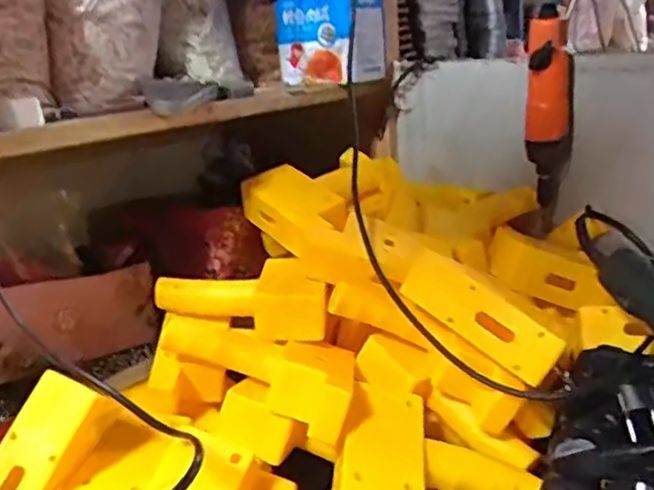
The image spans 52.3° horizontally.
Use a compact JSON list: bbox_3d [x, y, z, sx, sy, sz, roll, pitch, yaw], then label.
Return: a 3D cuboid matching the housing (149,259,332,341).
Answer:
[{"bbox_3d":[-0.074,0.048,0.601,0.158,0.057,0.043,1,17,19],"label":"housing"}]

